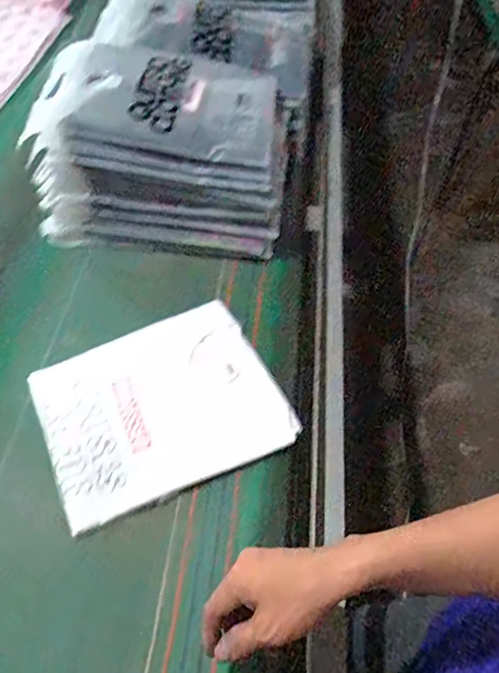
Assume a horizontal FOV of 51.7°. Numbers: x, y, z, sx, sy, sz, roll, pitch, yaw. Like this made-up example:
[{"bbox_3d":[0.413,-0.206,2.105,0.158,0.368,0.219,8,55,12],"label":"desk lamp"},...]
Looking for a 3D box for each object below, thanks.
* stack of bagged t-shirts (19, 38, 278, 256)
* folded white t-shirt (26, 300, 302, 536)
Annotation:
[{"bbox_3d":[-0.130,-0.294,0.809,0.363,0.196,0.256,6,53,3],"label":"stack of bagged t-shirts"},{"bbox_3d":[-0.111,0.079,0.645,0.282,0.018,0.229,-20,56,-15],"label":"folded white t-shirt"}]

